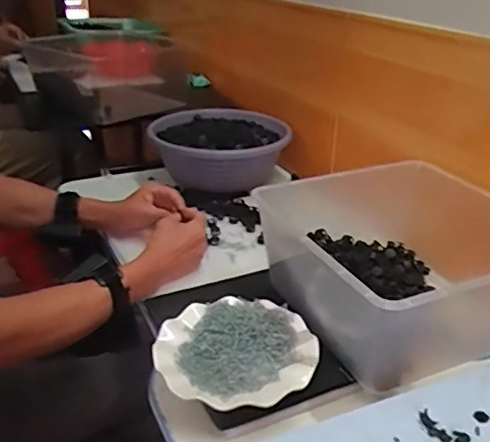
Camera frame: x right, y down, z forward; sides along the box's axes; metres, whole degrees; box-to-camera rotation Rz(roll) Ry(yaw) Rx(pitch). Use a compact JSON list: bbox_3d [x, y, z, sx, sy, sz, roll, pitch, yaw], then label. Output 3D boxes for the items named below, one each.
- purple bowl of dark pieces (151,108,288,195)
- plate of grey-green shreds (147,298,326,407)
[{"bbox_3d":[-0.052,-0.142,1.145,0.271,0.110,0.218,-1,27,-3],"label":"purple bowl of dark pieces"},{"bbox_3d":[-0.013,0.147,0.647,0.177,0.025,0.164,1,27,0],"label":"plate of grey-green shreds"}]

